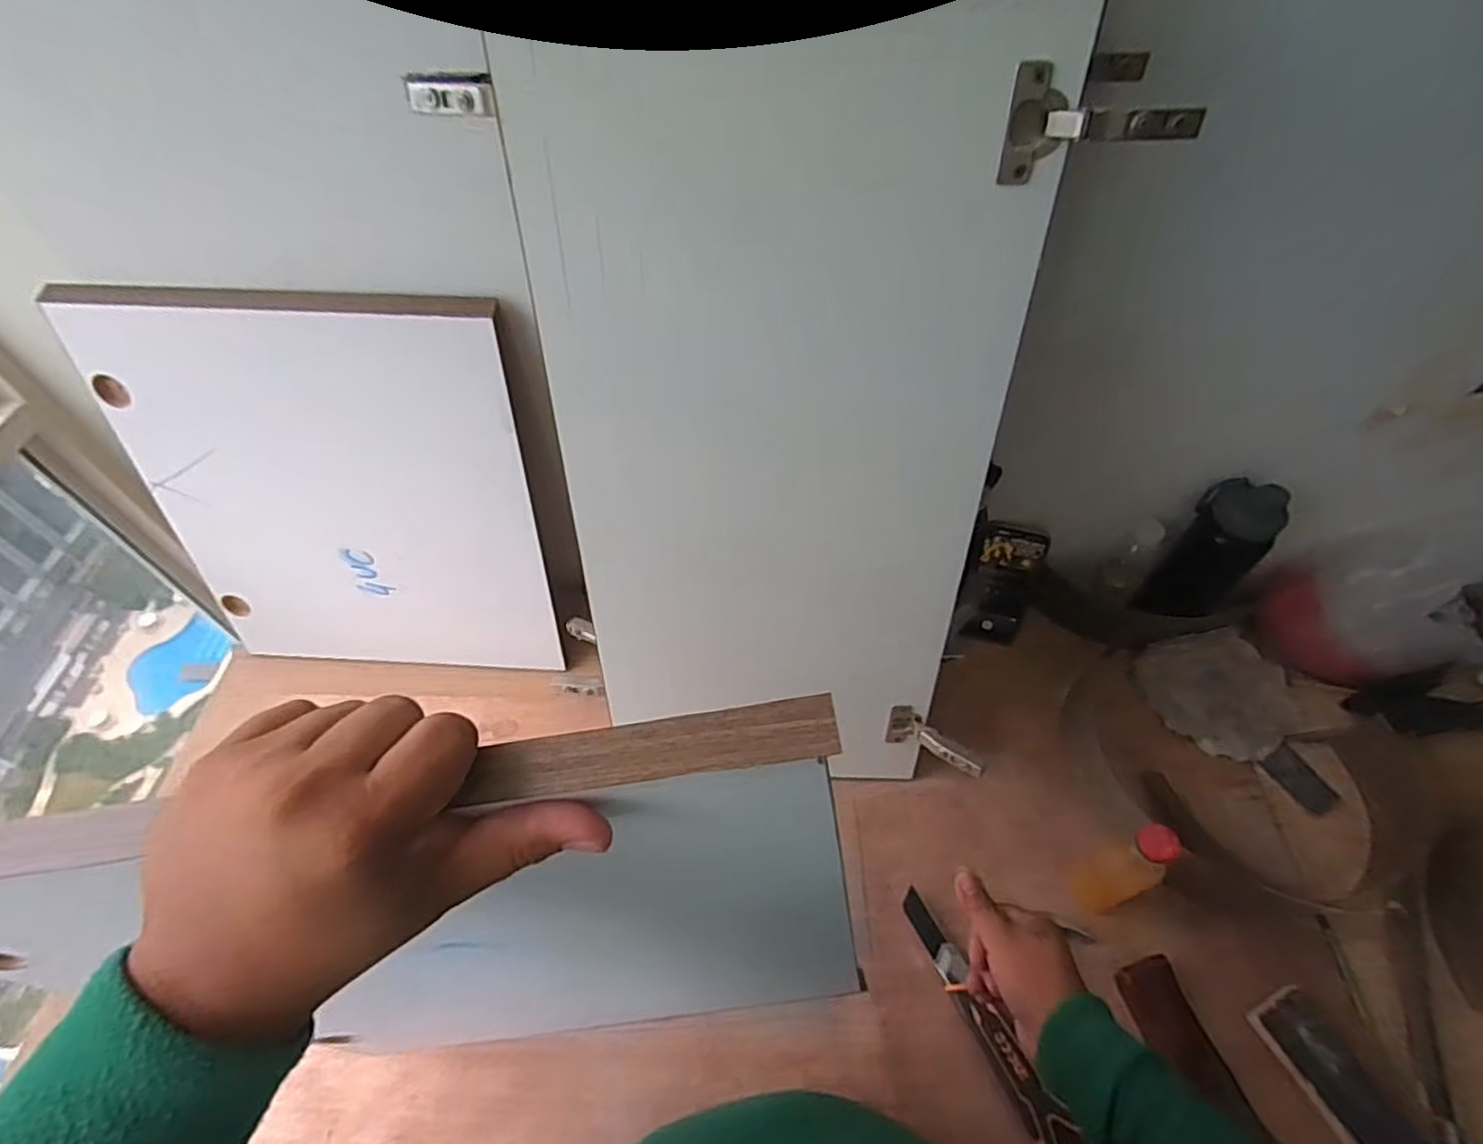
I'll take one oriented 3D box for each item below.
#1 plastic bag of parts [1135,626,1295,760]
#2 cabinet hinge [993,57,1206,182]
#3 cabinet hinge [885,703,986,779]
[{"bbox_3d":[0.623,0.155,0.868,0.175,0.026,0.164,-13,55,-6],"label":"plastic bag of parts"},{"bbox_3d":[0.216,-0.267,0.401,0.112,0.054,0.026,5,54,5],"label":"cabinet hinge"},{"bbox_3d":[0.206,0.183,0.721,0.104,0.049,0.026,26,59,36],"label":"cabinet hinge"}]

